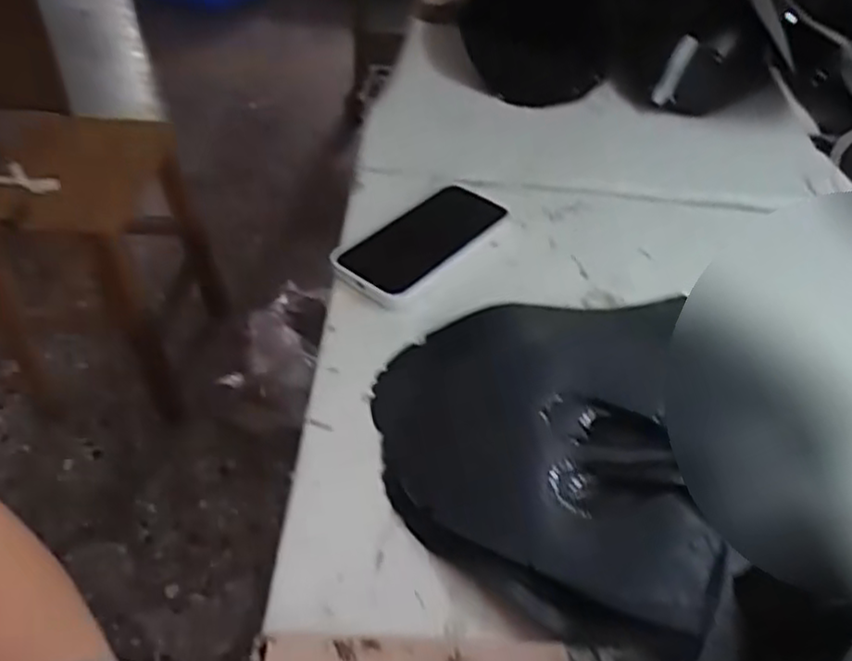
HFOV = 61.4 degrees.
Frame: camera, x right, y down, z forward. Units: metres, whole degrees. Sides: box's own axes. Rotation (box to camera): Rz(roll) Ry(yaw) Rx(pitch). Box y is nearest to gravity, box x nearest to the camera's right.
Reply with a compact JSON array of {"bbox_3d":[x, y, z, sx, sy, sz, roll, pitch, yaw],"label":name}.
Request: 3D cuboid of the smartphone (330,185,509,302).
[{"bbox_3d":[-0.004,-0.079,0.620,0.083,0.015,0.161,32,50,27],"label":"smartphone"}]

